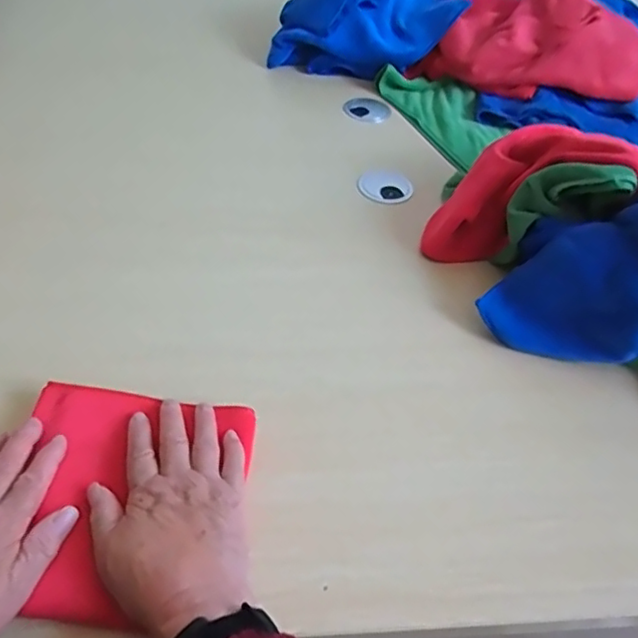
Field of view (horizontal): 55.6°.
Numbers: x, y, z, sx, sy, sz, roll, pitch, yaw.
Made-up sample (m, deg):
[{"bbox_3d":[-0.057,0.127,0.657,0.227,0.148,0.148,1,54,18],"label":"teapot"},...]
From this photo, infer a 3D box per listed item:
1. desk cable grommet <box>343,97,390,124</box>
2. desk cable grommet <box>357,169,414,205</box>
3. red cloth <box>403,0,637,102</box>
[{"bbox_3d":[0.074,-0.309,0.886,0.065,0.011,0.061,4,46,-4],"label":"desk cable grommet"},{"bbox_3d":[0.083,-0.166,0.749,0.065,0.004,0.069,11,46,6],"label":"desk cable grommet"},{"bbox_3d":[0.340,-0.469,0.954,0.344,0.161,0.306,16,47,8],"label":"red cloth"}]

